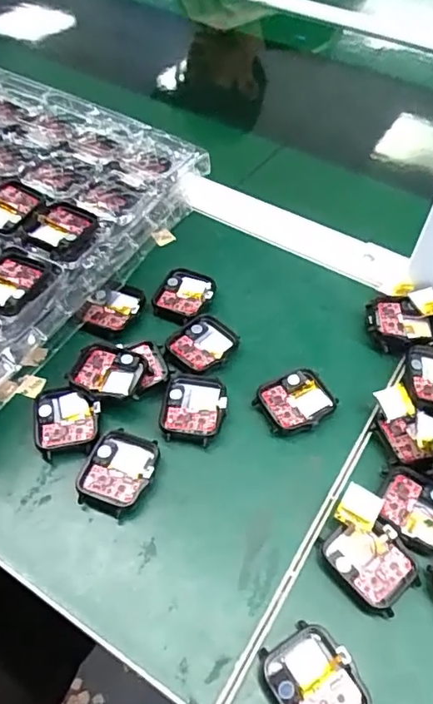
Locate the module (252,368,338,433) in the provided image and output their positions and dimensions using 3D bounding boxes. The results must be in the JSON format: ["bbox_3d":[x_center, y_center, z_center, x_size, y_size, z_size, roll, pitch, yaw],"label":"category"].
[{"bbox_3d":[0.050,0.031,0.341,0.044,0.008,0.038,-20,56,-18],"label":"module"}]

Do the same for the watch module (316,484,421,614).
[{"bbox_3d":[0.079,0.103,0.283,0.040,0.015,0.054,-29,59,-23],"label":"watch module"}]

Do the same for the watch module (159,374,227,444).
[{"bbox_3d":[-0.014,0.035,0.336,0.038,0.009,0.043,6,52,2],"label":"watch module"}]

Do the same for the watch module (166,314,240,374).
[{"bbox_3d":[-0.009,-0.005,0.367,0.036,0.010,0.043,38,59,23],"label":"watch module"}]

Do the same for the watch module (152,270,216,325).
[{"bbox_3d":[-0.024,-0.040,0.393,0.037,0.006,0.046,22,54,14],"label":"watch module"}]

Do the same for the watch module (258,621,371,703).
[{"bbox_3d":[0.045,0.152,0.248,0.038,0.012,0.047,-26,58,-21],"label":"watch module"}]

